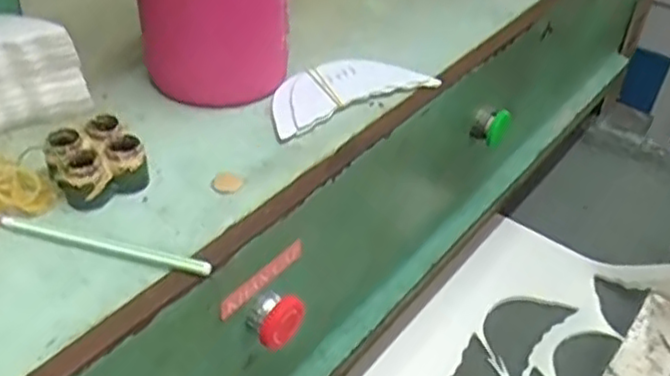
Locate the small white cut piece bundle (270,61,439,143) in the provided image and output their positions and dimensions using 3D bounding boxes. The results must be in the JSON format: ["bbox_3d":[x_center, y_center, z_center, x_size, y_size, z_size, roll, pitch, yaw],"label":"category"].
[{"bbox_3d":[0.010,-0.085,0.594,0.156,0.005,0.084,-19,41,-23],"label":"small white cut piece bundle"}]

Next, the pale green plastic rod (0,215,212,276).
[{"bbox_3d":[-0.143,0.034,0.432,0.139,0.008,0.009,10,38,13],"label":"pale green plastic rod"}]

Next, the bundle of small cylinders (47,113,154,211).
[{"bbox_3d":[-0.161,-0.018,0.477,0.055,0.032,0.053,-26,44,-30],"label":"bundle of small cylinders"}]

